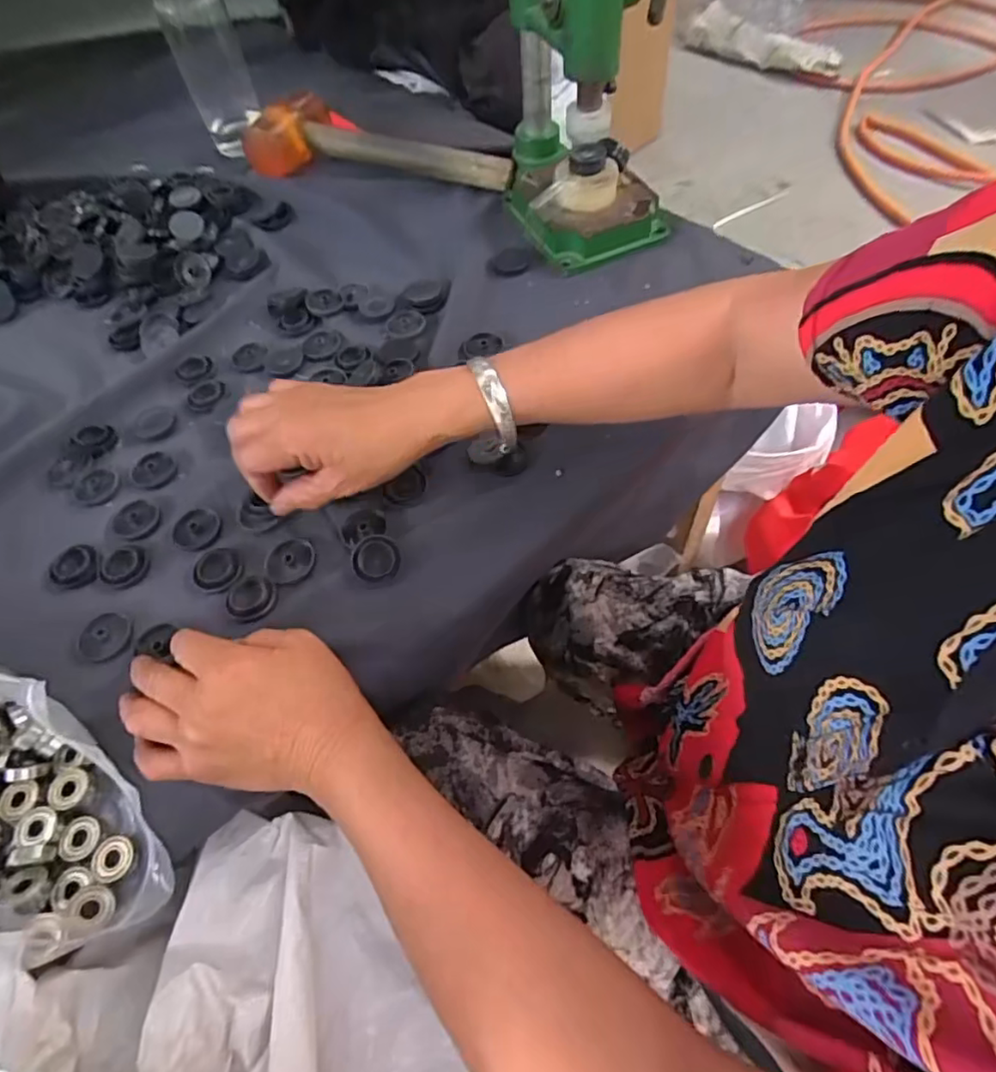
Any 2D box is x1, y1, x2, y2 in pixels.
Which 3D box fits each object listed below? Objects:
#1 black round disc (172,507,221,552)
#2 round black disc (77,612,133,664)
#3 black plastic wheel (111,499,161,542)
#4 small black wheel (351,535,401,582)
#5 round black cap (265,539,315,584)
[{"bbox_3d":[-0.216,-0.004,0.434,0.037,0.006,0.032,17,61,15],"label":"black round disc"},{"bbox_3d":[-0.256,0.065,0.391,0.036,0.004,0.033,-2,58,3],"label":"round black disc"},{"bbox_3d":[-0.267,-0.013,0.445,0.032,0.007,0.033,-2,58,3],"label":"black plastic wheel"},{"bbox_3d":[-0.081,0.015,0.399,0.031,0.009,0.032,-2,58,3],"label":"small black wheel"},{"bbox_3d":[-0.143,0.016,0.414,0.032,0.004,0.032,-9,58,-1],"label":"round black cap"}]

